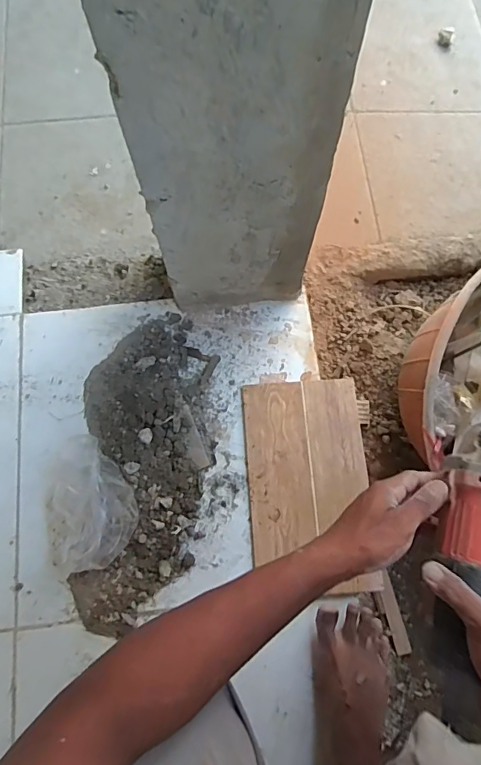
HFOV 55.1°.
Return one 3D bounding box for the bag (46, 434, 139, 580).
[{"bbox_3d":[-0.223,0.177,0.671,0.132,0.073,0.179,-11,74,-2],"label":"bag"}]

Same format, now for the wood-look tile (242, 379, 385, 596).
[{"bbox_3d":[0.106,0.155,0.716,0.183,0.010,0.318,-4,74,0],"label":"wood-look tile"}]

